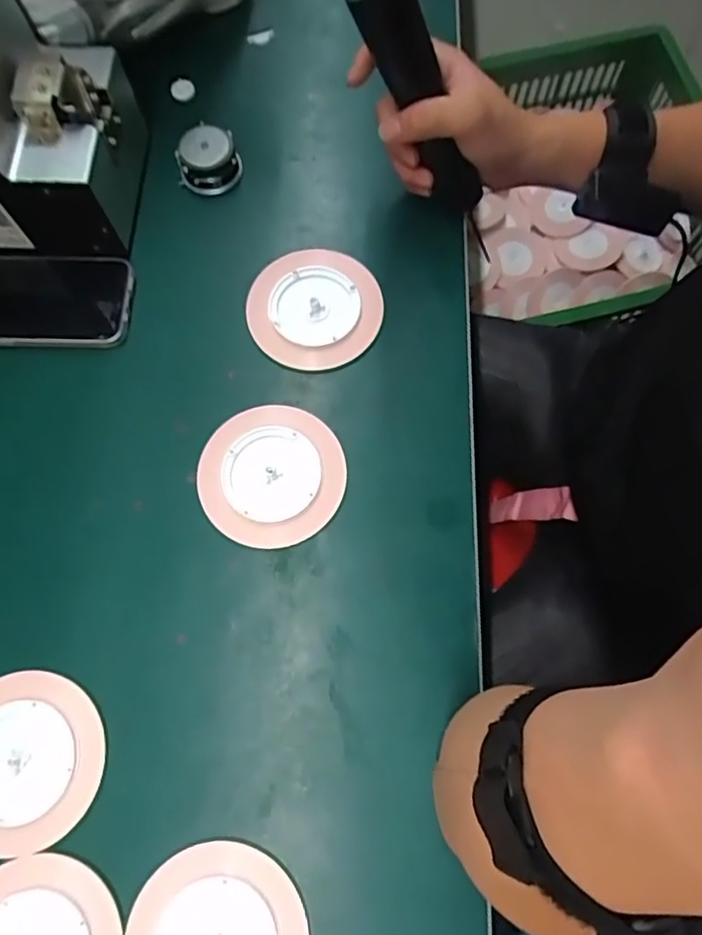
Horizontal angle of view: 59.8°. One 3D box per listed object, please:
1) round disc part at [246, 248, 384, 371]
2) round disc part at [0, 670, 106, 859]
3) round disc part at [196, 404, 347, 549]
[{"bbox_3d":[-0.027,-0.121,0.464,0.101,0.016,0.092,-1,73,2],"label":"round disc part"},{"bbox_3d":[-0.202,0.178,0.371,0.097,0.004,0.098,-1,73,2],"label":"round disc part"},{"bbox_3d":[-0.055,0.004,0.423,0.096,0.008,0.100,-1,73,2],"label":"round disc part"}]

